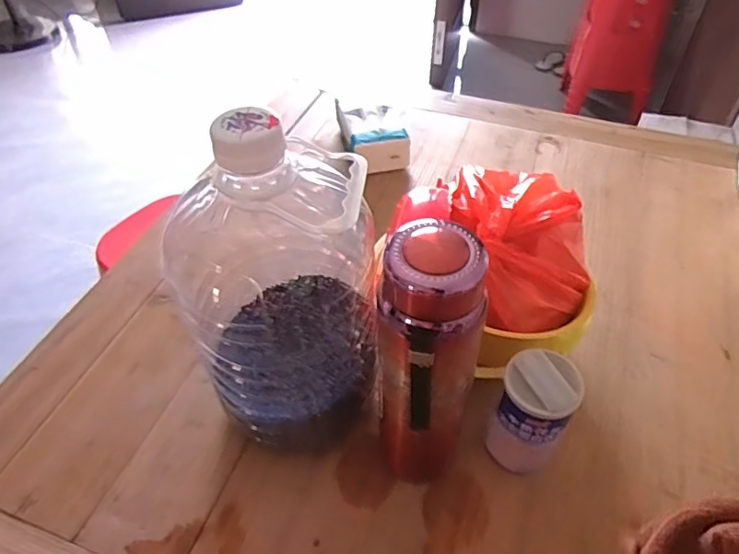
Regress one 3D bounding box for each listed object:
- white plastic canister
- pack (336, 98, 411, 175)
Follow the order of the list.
[{"bbox_3d":[0.150,0.131,0.509,0.062,0.128,0.063,-1,47,1],"label":"white plastic canister"},{"bbox_3d":[0.008,-0.226,0.882,0.099,0.069,0.134,-8,47,-6],"label":"pack"}]

